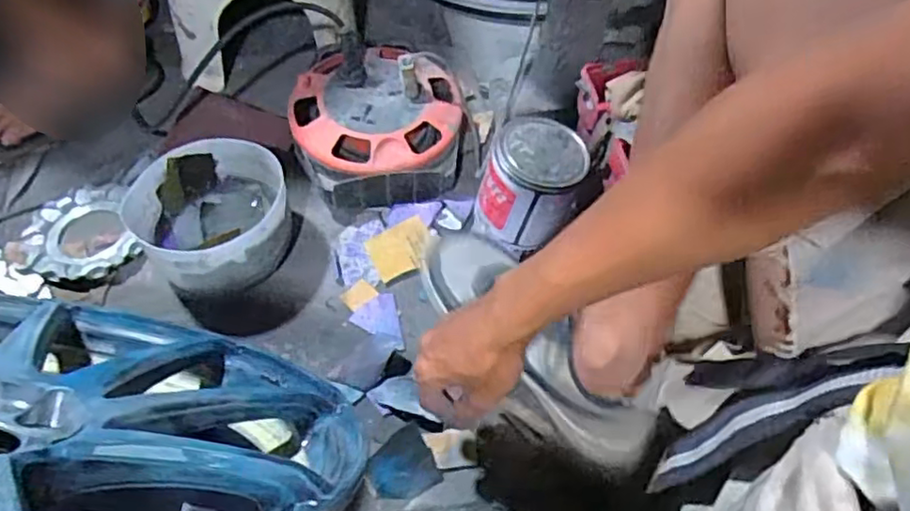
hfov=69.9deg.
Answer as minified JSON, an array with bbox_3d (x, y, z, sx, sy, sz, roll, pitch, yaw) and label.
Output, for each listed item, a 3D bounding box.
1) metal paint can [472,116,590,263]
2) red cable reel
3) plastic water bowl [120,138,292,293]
[{"bbox_3d":[0.084,-0.077,0.740,0.110,0.119,0.110,13,56,4],"label":"metal paint can"},{"bbox_3d":[-0.094,-0.176,0.787,0.202,0.129,0.214,-2,56,-6],"label":"red cable reel"},{"bbox_3d":[-0.256,-0.039,0.710,0.151,0.091,0.151,2,56,-3],"label":"plastic water bowl"}]

